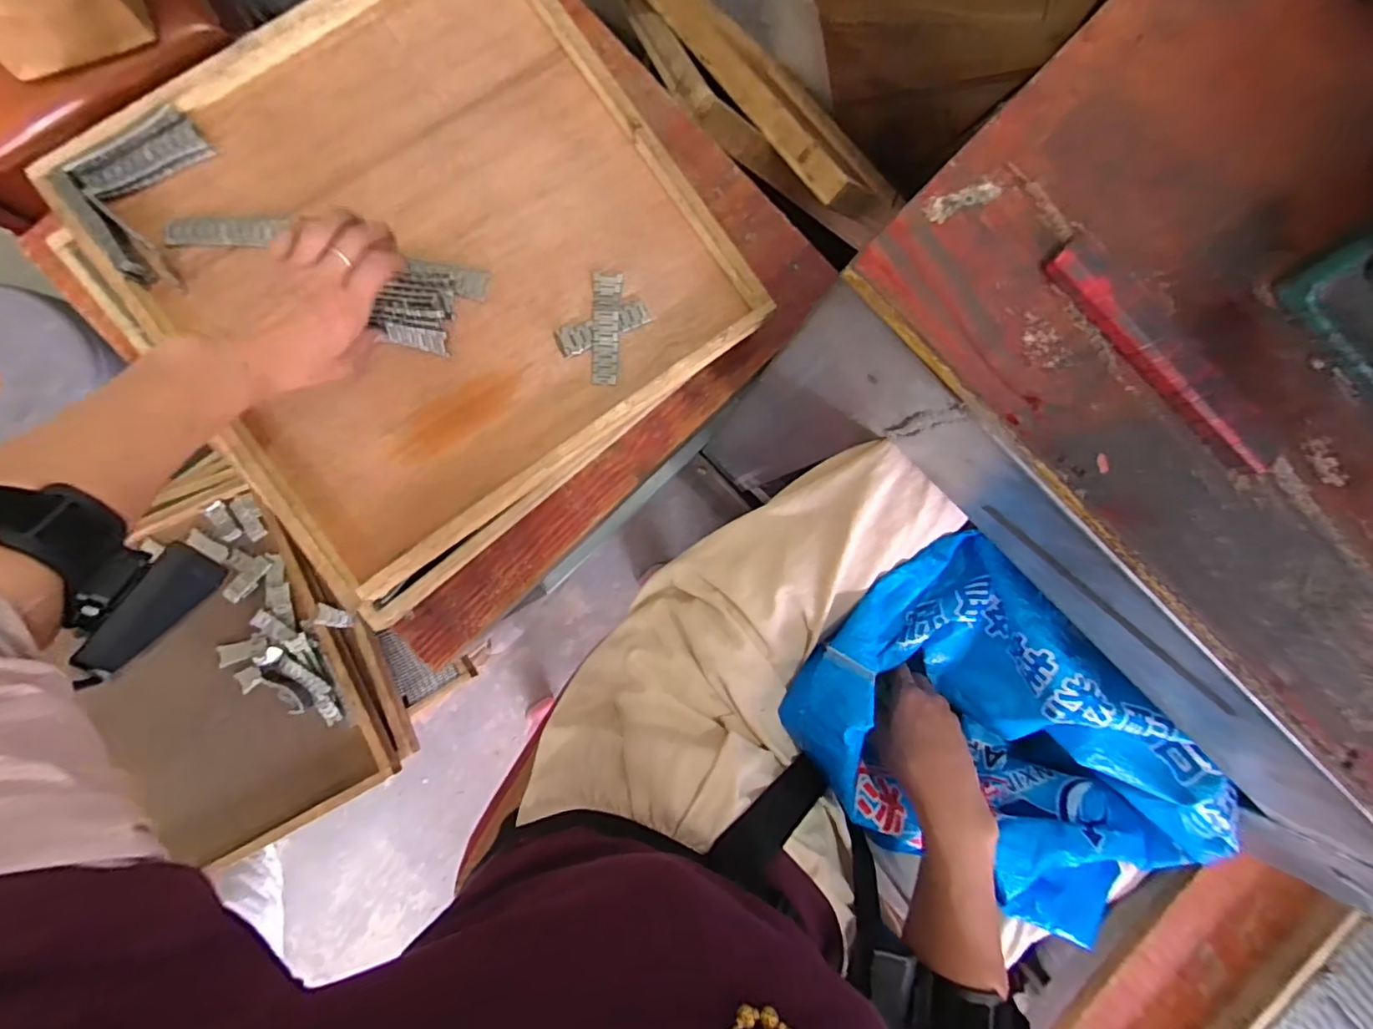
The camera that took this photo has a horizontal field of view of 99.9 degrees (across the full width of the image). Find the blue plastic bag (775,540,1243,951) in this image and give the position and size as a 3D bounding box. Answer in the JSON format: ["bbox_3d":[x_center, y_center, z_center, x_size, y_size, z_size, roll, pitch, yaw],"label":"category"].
[{"bbox_3d":[0.250,0.199,0.465,0.208,0.119,0.348,-43,91,-4],"label":"blue plastic bag"}]

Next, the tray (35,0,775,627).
[{"bbox_3d":[-0.204,-0.204,0.457,0.397,0.037,0.407,-38,91,-4],"label":"tray"}]

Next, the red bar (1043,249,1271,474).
[{"bbox_3d":[0.237,-0.077,0.294,0.010,0.016,0.147,-43,91,-4],"label":"red bar"}]

